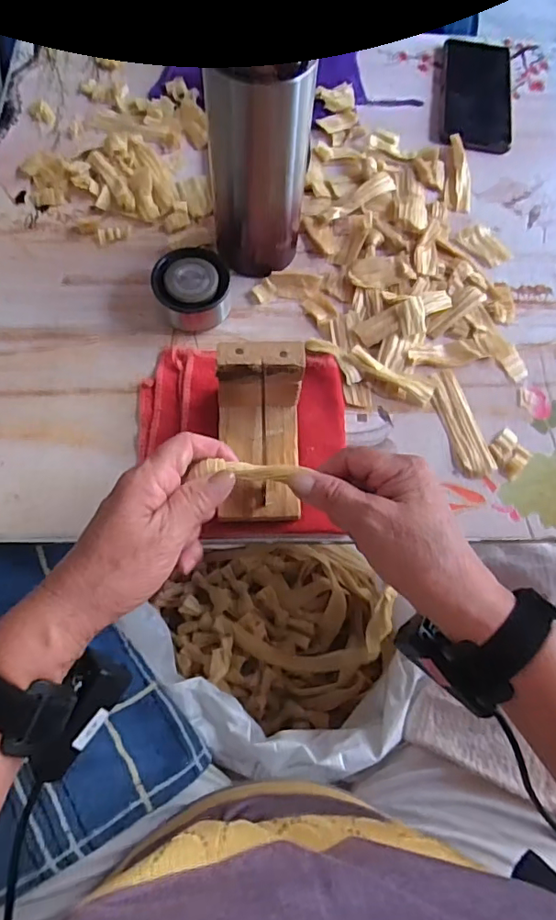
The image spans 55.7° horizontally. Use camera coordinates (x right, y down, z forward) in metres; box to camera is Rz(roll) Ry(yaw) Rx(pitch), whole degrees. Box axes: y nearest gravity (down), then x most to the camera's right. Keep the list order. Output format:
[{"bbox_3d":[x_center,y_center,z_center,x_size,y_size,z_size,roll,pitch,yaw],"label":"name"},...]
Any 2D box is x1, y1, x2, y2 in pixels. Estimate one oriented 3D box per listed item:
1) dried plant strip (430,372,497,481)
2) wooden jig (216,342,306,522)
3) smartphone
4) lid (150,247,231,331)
[{"bbox_3d":[0.151,-0.031,0.437,0.029,0.006,0.096,-12,70,-8],"label":"dried plant strip"},{"bbox_3d":[-0.012,-0.015,0.379,0.059,0.083,0.105,-1,69,-3],"label":"wooden jig"},{"bbox_3d":[0.222,-0.405,0.582,0.076,0.011,0.181,9,69,1],"label":"smartphone"},{"bbox_3d":[-0.071,-0.142,0.445,0.063,0.042,0.059,-15,70,-9],"label":"lid"}]

